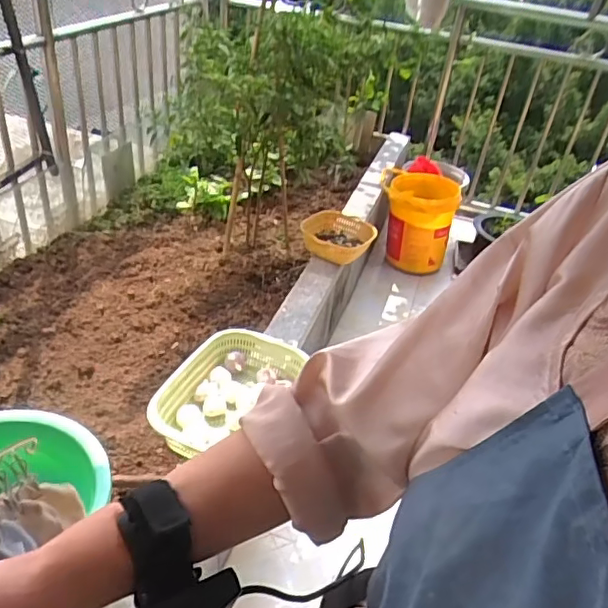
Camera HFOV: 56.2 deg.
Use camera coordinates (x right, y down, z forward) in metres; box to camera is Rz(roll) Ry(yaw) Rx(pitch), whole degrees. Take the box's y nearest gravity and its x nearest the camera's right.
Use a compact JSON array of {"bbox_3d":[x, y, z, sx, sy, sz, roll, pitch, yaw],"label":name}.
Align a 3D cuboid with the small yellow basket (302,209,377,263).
[{"bbox_3d":[0.118,-0.233,1.878,0.231,0.079,0.232,4,38,-3],"label":"small yellow basket"}]

